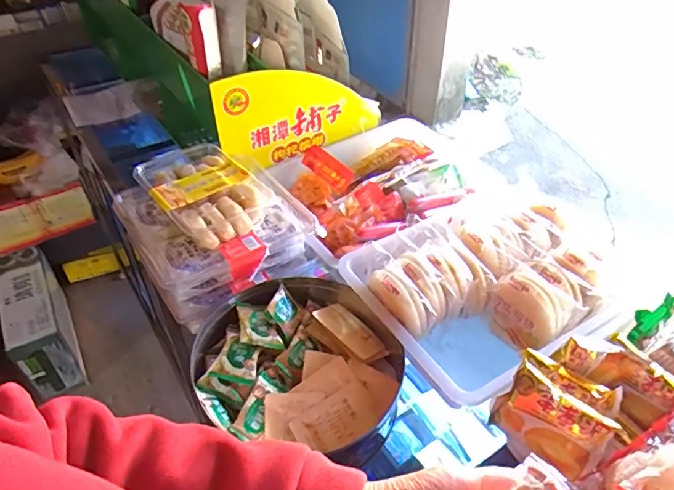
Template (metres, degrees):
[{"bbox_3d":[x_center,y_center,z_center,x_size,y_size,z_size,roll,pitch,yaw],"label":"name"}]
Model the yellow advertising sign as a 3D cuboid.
[{"bbox_3d":[-0.054,-0.214,0.777,0.289,0.148,0.010,-25,39,-23],"label":"yellow advertising sign"}]

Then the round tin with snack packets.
[{"bbox_3d":[-0.036,0.119,0.563,0.227,0.064,0.219,0,45,0],"label":"round tin with snack packets"}]

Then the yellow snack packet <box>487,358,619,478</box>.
[{"bbox_3d":[0.186,0.162,0.437,0.088,0.071,0.024,39,17,28],"label":"yellow snack packet"}]

